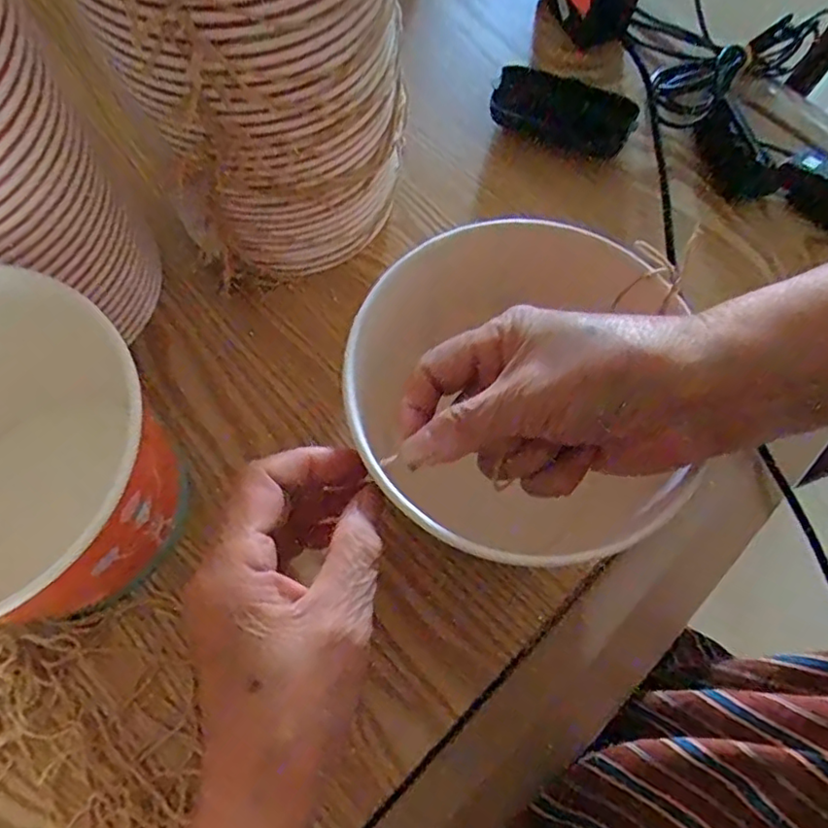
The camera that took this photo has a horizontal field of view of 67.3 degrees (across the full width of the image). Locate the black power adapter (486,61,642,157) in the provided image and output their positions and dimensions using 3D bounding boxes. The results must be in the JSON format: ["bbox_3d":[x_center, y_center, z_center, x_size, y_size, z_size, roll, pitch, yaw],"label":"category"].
[{"bbox_3d":[0.117,-0.238,0.492,0.110,0.037,0.045,15,71,3],"label":"black power adapter"}]

